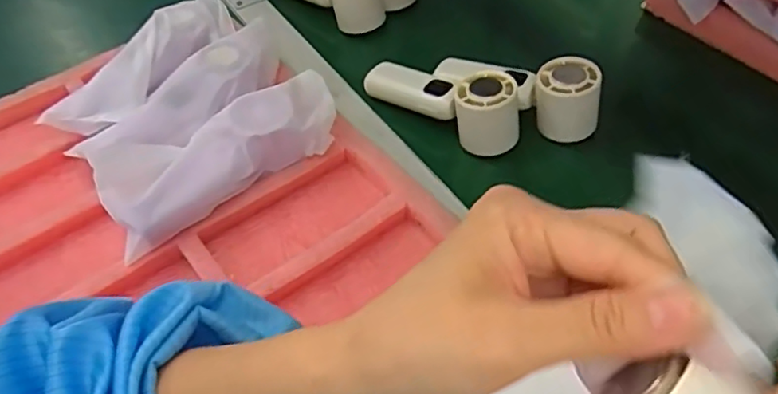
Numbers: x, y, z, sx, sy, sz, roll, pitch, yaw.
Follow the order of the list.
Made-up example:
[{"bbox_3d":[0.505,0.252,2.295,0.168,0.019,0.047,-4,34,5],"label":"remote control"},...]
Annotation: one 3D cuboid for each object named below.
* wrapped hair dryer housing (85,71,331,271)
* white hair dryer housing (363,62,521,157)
[{"bbox_3d":[-0.130,-0.031,0.485,0.199,0.056,0.070,-33,56,-21],"label":"wrapped hair dryer housing"},{"bbox_3d":[0.043,-0.087,0.551,0.152,0.061,0.055,20,55,19],"label":"white hair dryer housing"}]

